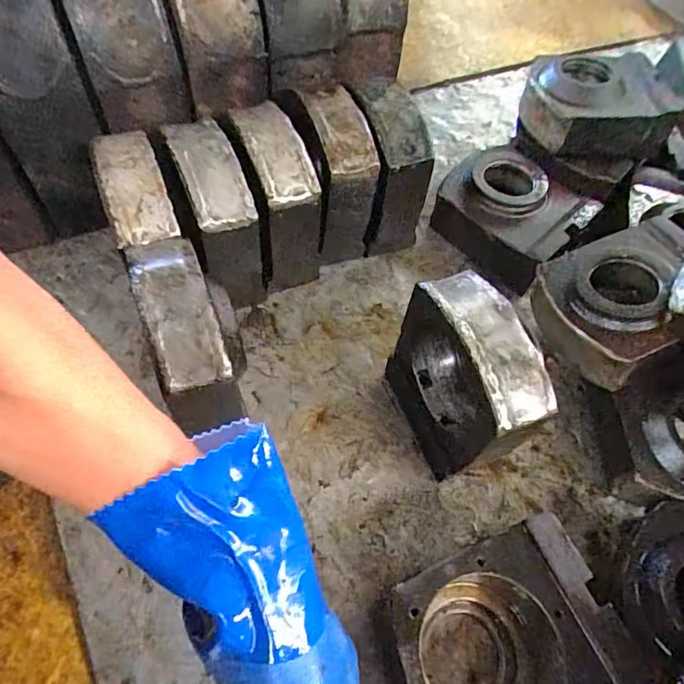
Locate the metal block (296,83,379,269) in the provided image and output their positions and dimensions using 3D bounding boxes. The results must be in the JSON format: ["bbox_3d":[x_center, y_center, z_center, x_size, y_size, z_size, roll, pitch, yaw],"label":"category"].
[{"bbox_3d":[-0.008,-0.195,0.636,0.066,0.183,0.111,-14,63,-13],"label":"metal block"}]

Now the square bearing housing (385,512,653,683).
[{"bbox_3d":[0.139,0.264,0.453,0.182,0.088,0.154,-19,64,-15],"label":"square bearing housing"}]

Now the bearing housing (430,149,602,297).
[{"bbox_3d":[0.228,-0.172,0.714,0.178,0.084,0.174,41,65,17],"label":"bearing housing"}]

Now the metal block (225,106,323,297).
[{"bbox_3d":[-0.075,-0.160,0.613,0.070,0.187,0.146,-14,63,-13],"label":"metal block"}]

